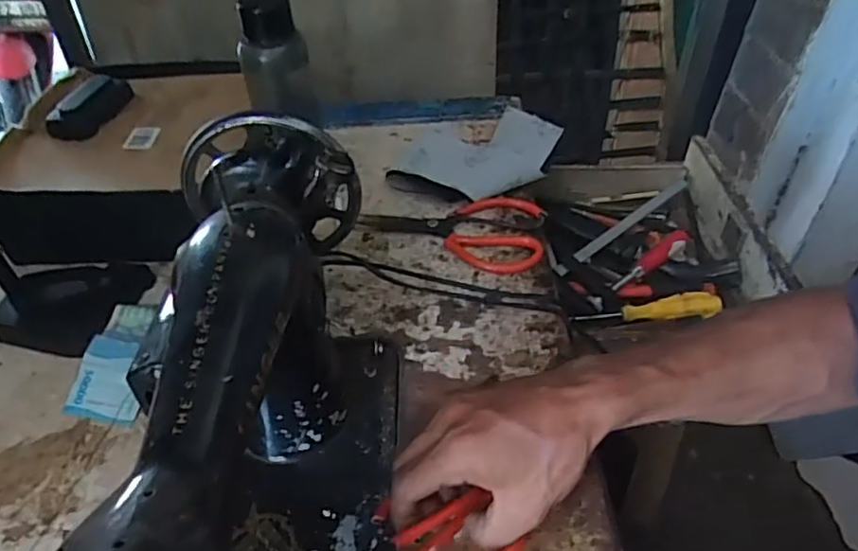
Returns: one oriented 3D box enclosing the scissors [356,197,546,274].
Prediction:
[{"bbox_3d":[0.033,-0.061,0.659,0.194,0.013,0.112,18,45,20],"label":"scissors"}]

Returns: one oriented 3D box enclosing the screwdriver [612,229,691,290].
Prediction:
[{"bbox_3d":[0.263,-0.021,0.720,0.116,0.028,0.023,-27,46,-22],"label":"screwdriver"}]

